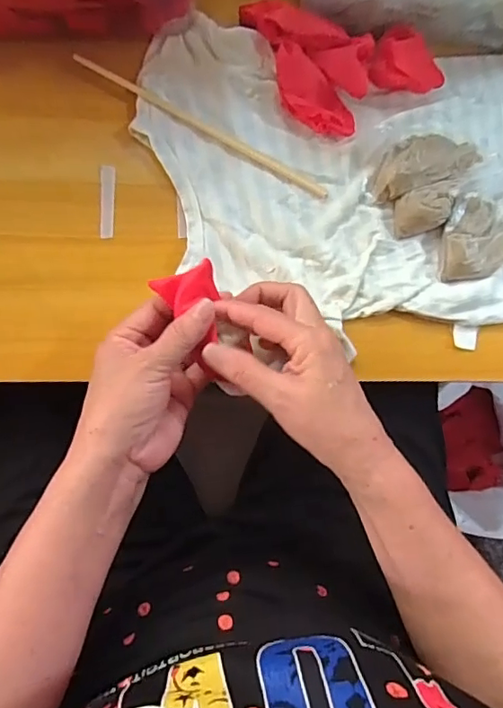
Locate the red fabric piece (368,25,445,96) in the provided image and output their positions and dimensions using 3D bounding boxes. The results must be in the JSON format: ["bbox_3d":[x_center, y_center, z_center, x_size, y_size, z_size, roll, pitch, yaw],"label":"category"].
[{"bbox_3d":[0.131,-0.239,0.429,0.058,0.023,0.039,11,82,-5],"label":"red fabric piece"}]

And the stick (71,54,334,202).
[{"bbox_3d":[-0.039,-0.183,0.420,0.223,0.007,0.010,28,81,-3],"label":"stick"}]

